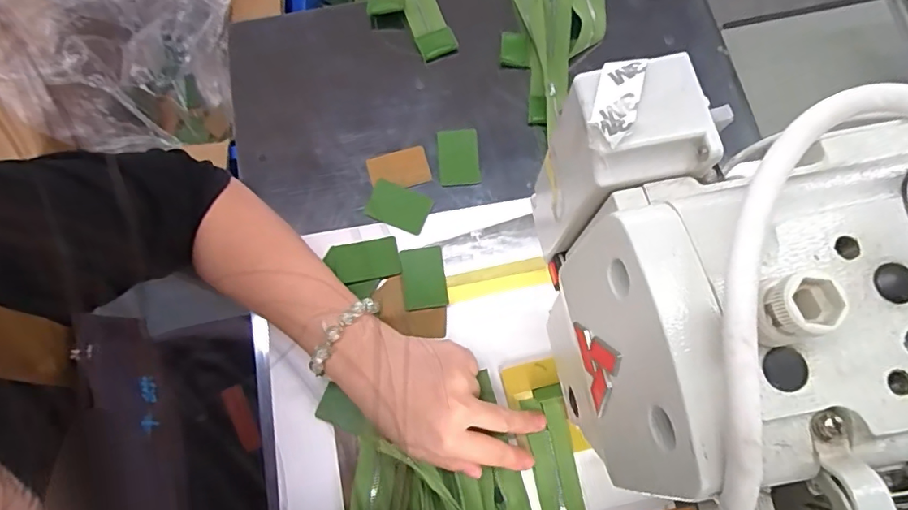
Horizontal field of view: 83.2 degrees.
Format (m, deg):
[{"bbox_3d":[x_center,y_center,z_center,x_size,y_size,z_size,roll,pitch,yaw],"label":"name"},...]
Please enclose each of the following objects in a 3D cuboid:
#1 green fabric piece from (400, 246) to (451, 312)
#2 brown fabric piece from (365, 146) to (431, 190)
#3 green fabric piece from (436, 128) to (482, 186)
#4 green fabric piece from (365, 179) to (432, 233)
[{"bbox_3d":[-0.025,0.018,0.419,0.035,0.005,0.051,-9,75,-2],"label":"green fabric piece"},{"bbox_3d":[-0.048,-0.074,0.448,0.051,0.004,0.035,-16,75,-4],"label":"brown fabric piece"},{"bbox_3d":[0.004,-0.086,0.450,0.035,0.005,0.050,-4,75,-1],"label":"green fabric piece"},{"bbox_3d":[-0.048,-0.042,0.439,0.053,0.004,0.035,22,76,6],"label":"green fabric piece"}]

